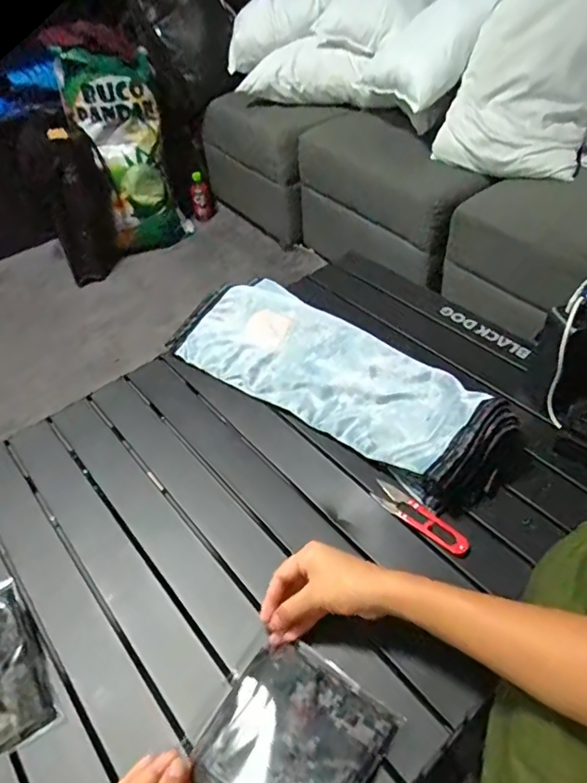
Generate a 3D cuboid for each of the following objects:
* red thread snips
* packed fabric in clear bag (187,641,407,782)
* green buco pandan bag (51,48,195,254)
[{"bbox_3d":[0.137,0.138,0.577,0.027,0.010,0.119,-37,54,-27],"label":"red thread snips"},{"bbox_3d":[-0.003,0.289,0.434,0.133,0.025,0.138,27,54,27],"label":"packed fabric in clear bag"},{"bbox_3d":[-0.524,-0.751,1.693,0.274,0.557,0.182,-17,47,-11],"label":"green buco pandan bag"}]

